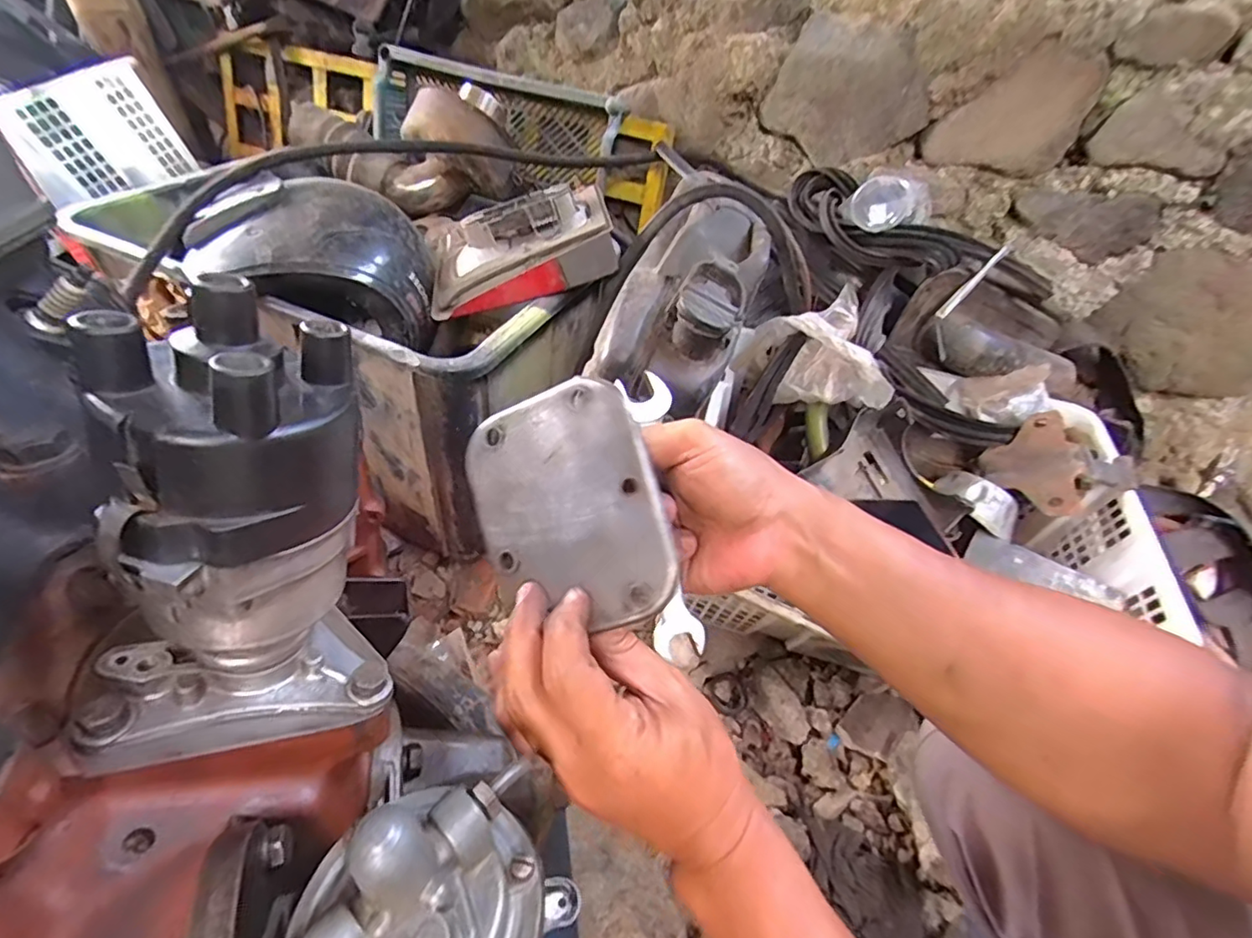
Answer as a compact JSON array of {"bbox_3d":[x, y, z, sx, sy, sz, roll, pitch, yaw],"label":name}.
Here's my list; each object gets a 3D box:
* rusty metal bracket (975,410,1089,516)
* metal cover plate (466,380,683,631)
[{"bbox_3d":[0.473,-0.006,0.644,0.099,0.014,0.103,-41,50,9],"label":"rusty metal bracket"},{"bbox_3d":[-0.028,0.018,0.268,0.093,0.110,0.004,-23,-10,22],"label":"metal cover plate"}]

